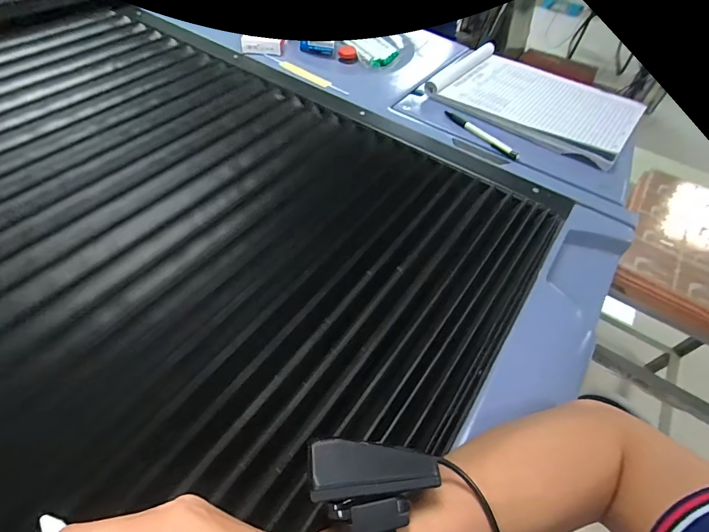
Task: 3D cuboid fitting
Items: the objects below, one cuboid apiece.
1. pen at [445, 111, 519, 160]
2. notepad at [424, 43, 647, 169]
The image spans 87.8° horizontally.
[{"bbox_3d":[0.187,-0.198,0.550,0.014,0.010,0.141,-26,59,-23],"label":"pen"},{"bbox_3d":[0.300,-0.276,0.614,0.304,0.023,0.223,34,57,20],"label":"notepad"}]

